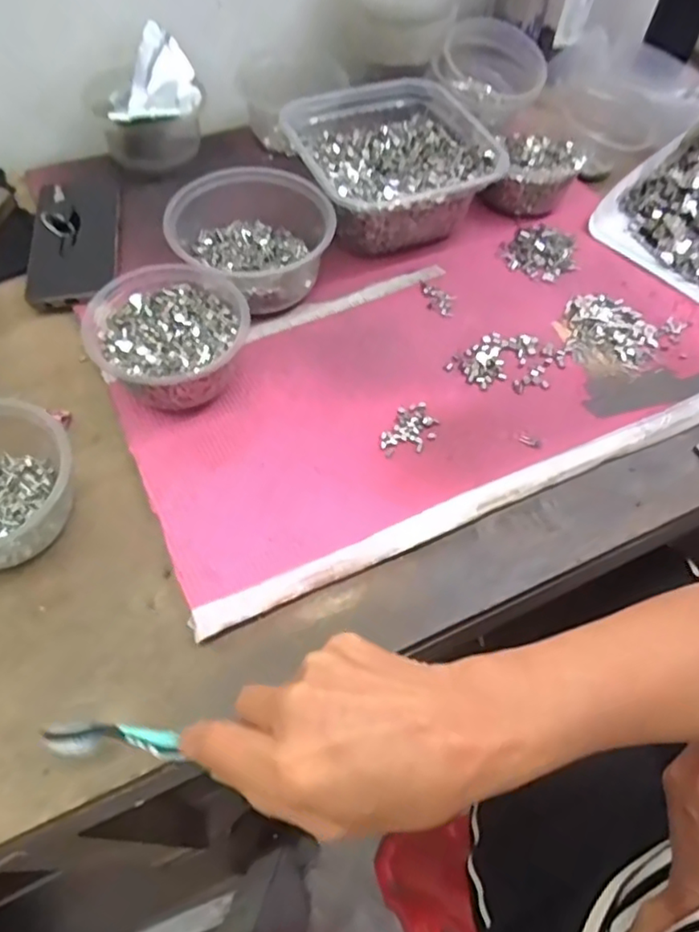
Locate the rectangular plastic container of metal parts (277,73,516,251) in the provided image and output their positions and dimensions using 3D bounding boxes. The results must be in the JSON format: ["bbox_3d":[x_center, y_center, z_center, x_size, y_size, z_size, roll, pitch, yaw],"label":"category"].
[{"bbox_3d":[0.038,-0.283,0.589,0.171,0.067,0.174,-19,60,-15],"label":"rectangular plastic container of metal parts"}]

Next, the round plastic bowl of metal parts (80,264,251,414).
[{"bbox_3d":[-0.137,-0.094,0.472,0.112,0.059,0.113,2,57,-2],"label":"round plastic bowl of metal parts"}]

